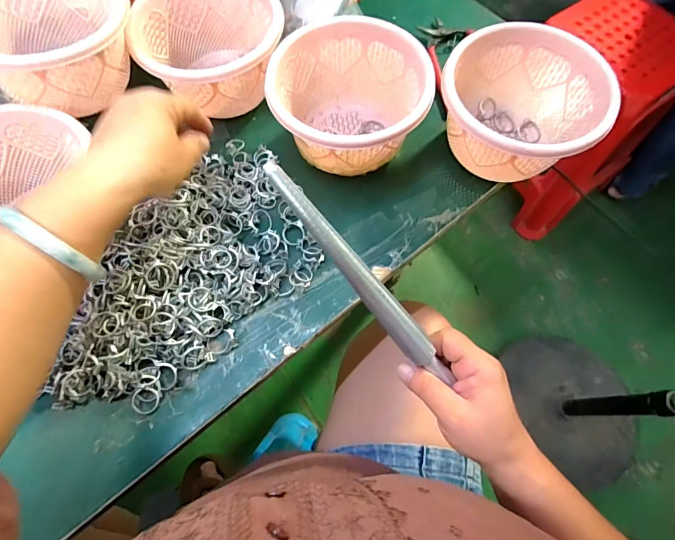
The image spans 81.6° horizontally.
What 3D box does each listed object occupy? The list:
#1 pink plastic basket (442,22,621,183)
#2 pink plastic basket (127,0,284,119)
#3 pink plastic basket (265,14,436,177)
[{"bbox_3d":[0.173,-0.150,0.381,0.129,0.087,0.141,0,68,0],"label":"pink plastic basket"},{"bbox_3d":[-0.130,-0.233,0.415,0.141,0.081,0.135,0,68,0],"label":"pink plastic basket"},{"bbox_3d":[0.013,-0.161,0.389,0.142,0.091,0.128,11,69,5],"label":"pink plastic basket"}]

